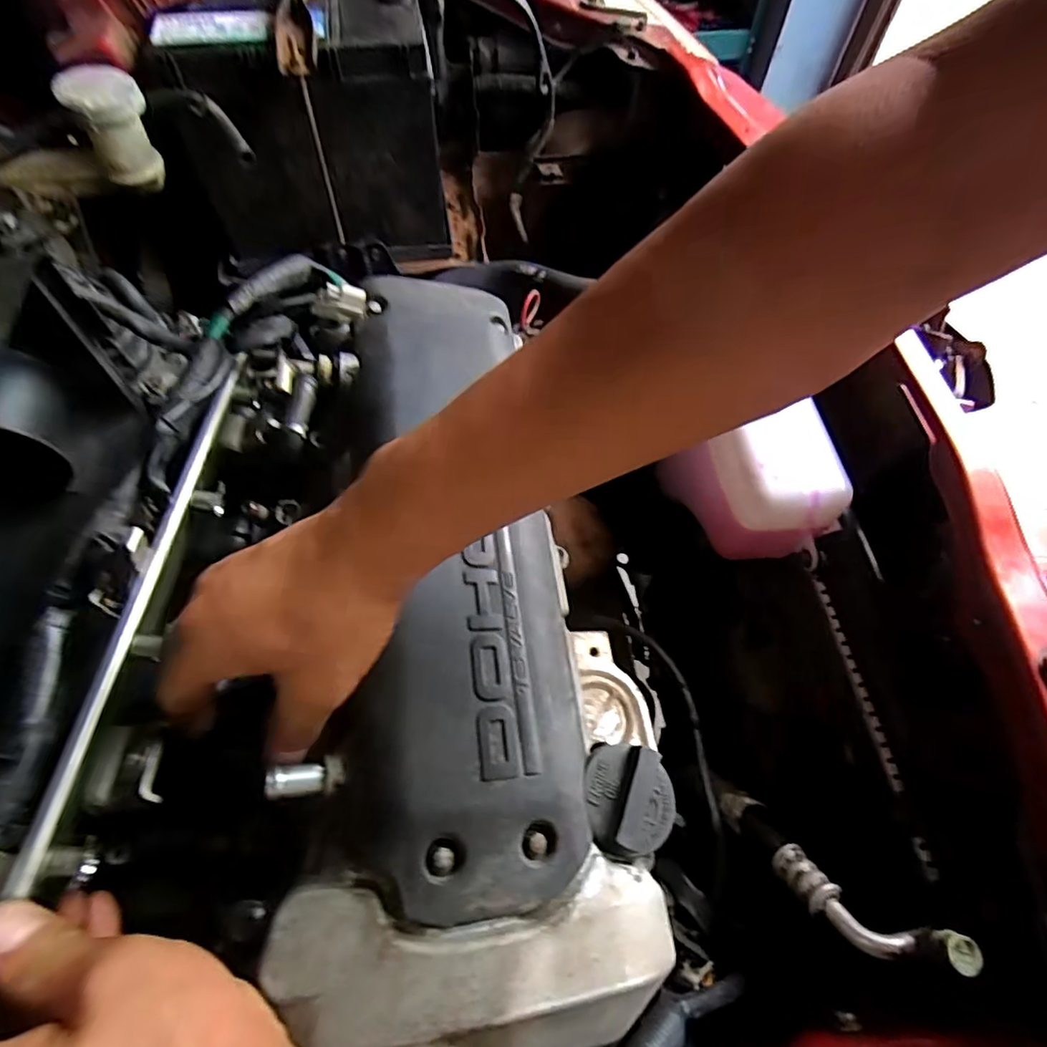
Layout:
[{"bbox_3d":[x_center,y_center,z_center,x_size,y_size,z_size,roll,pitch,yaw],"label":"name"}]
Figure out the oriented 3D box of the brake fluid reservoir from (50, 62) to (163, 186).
[{"bbox_3d":[-0.295,-0.287,0.417,0.048,0.067,0.044,-30,67,-15],"label":"brake fluid reservoir"}]

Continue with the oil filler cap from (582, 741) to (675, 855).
[{"bbox_3d":[0.056,0.143,0.296,0.050,0.021,0.051,0,62,0],"label":"oil filler cap"}]

